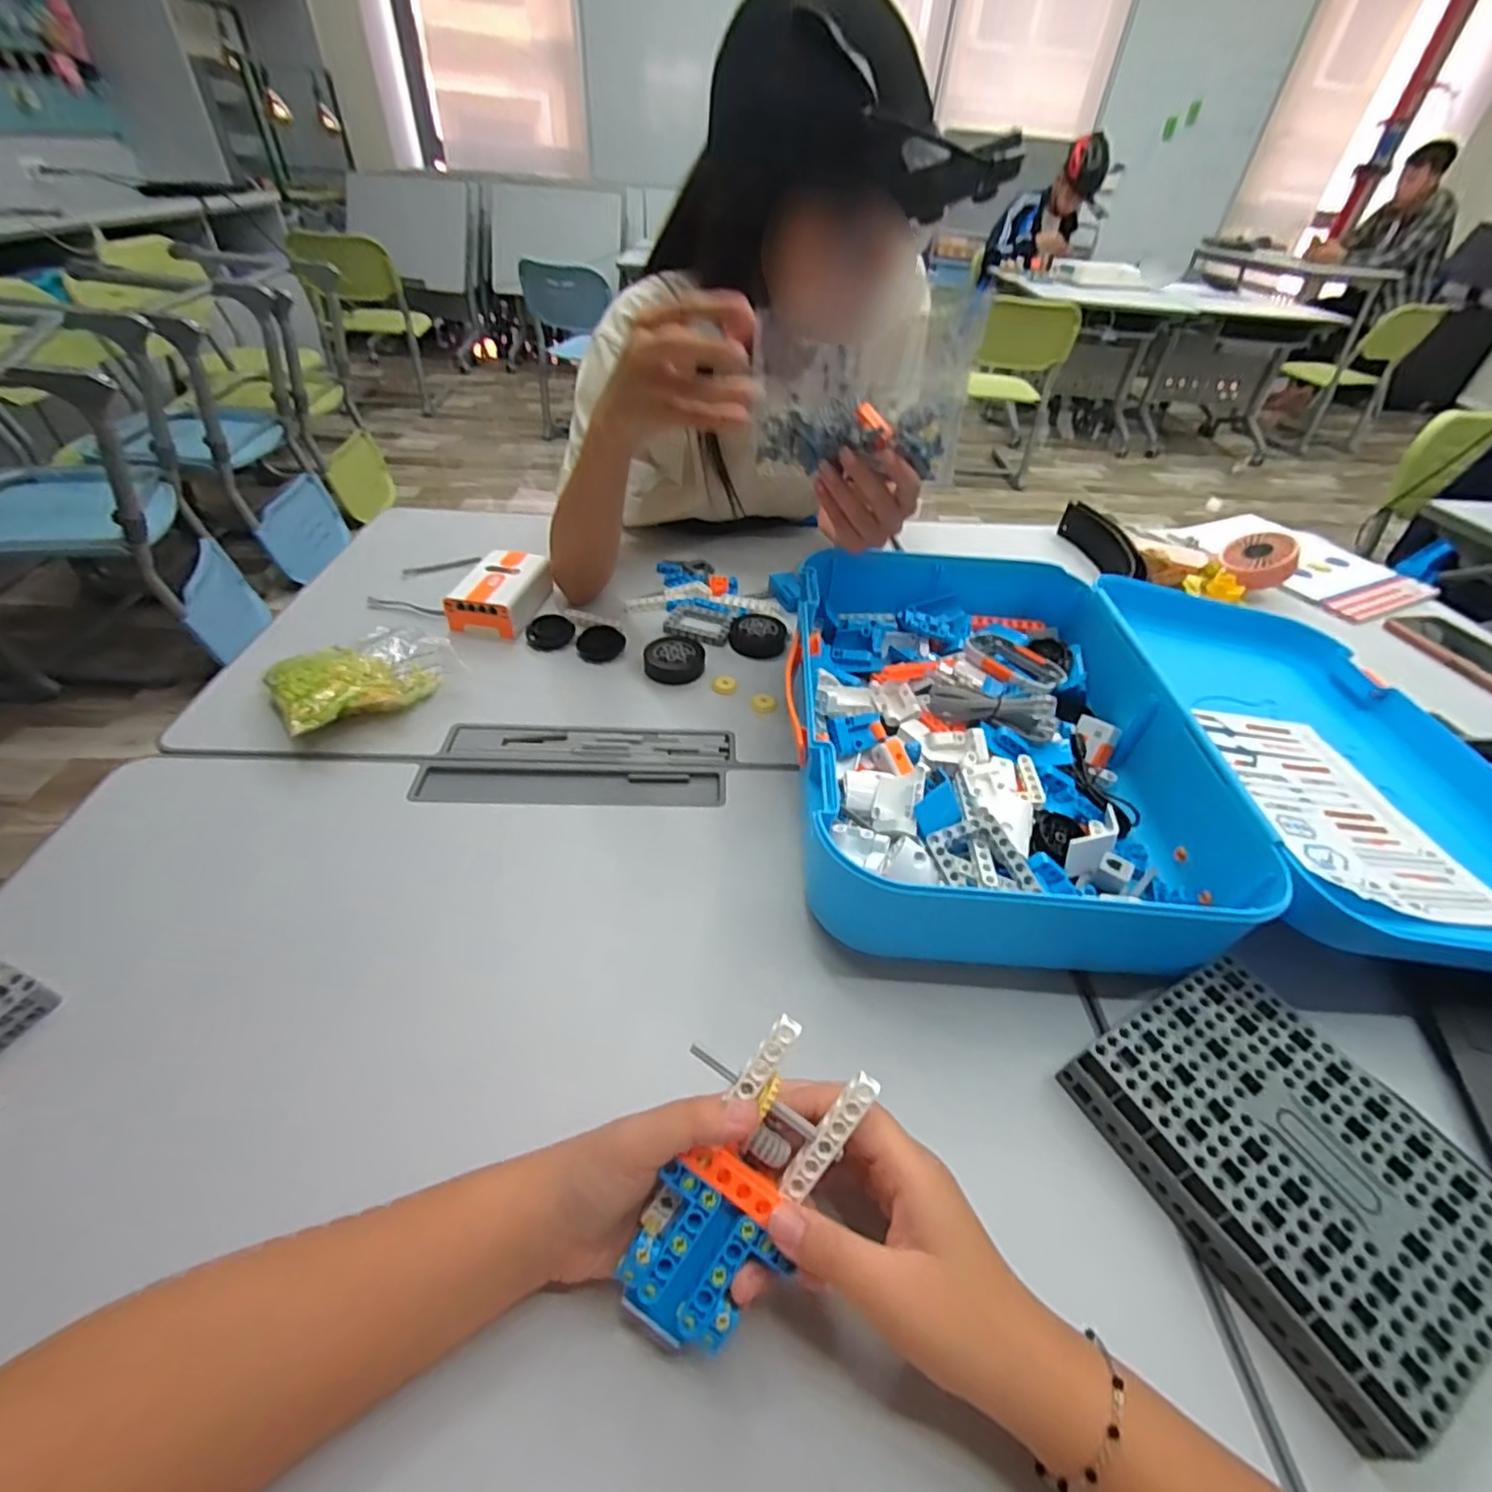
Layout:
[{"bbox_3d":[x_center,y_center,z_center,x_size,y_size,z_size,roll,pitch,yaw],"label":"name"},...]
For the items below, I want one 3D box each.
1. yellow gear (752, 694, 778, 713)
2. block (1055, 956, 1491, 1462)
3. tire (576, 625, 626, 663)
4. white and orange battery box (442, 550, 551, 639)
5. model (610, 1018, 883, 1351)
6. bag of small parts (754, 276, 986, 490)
[{"bbox_3d":[0.017,-0.041,0.607,0.023,0.010,0.019,2,43,-2],"label":"yellow gear"},{"bbox_3d":[0.283,0.216,0.341,0.146,0.040,0.170,-19,48,-23],"label":"block"},{"bbox_3d":[-0.146,-0.103,0.652,0.047,0.021,0.040,-8,44,-13],"label":"tire"},{"bbox_3d":[-0.257,-0.163,0.682,0.073,0.039,0.113,10,43,6],"label":"white and orange battery box"},{"bbox_3d":[-0.003,0.184,0.276,0.066,0.031,0.128,23,74,23],"label":"model"},{"bbox_3d":[0.087,-0.259,0.472,0.154,0.124,0.044,6,43,2],"label":"bag of small parts"}]

